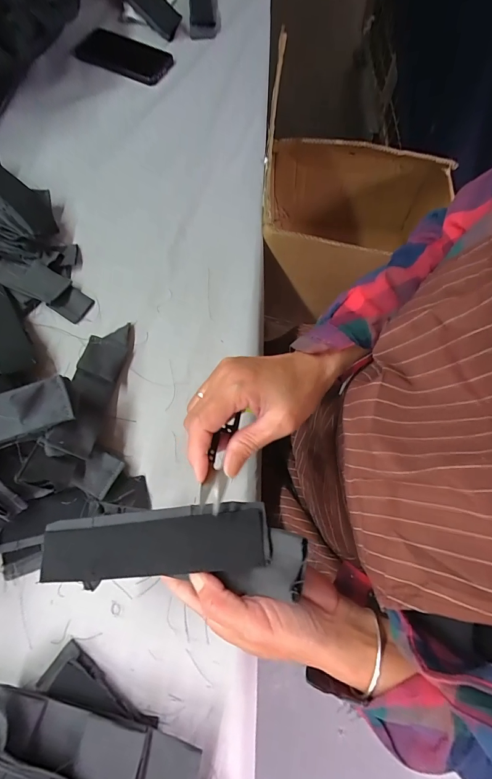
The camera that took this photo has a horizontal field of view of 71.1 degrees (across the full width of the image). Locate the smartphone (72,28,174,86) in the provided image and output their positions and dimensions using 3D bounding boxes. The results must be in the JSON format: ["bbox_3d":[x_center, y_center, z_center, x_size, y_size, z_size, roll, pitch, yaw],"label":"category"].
[{"bbox_3d":[-0.204,-0.575,0.587,0.164,0.013,0.084,20,74,5],"label":"smartphone"}]

